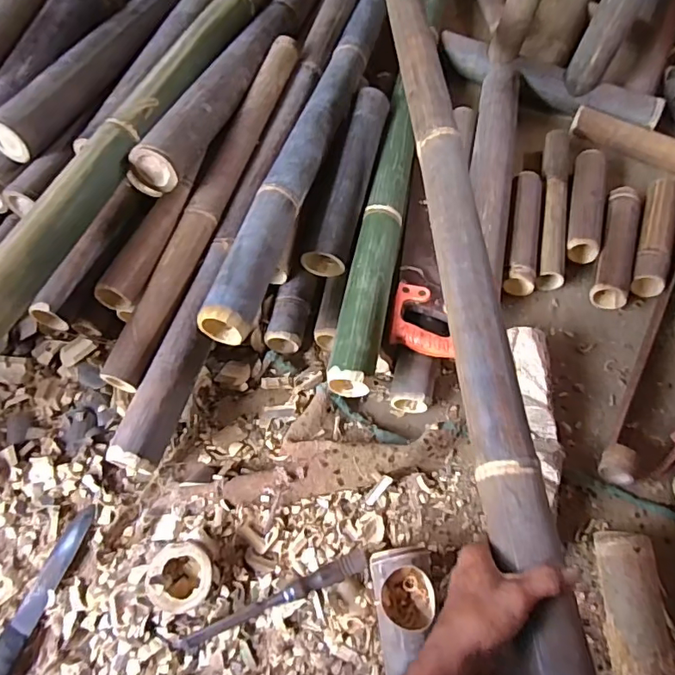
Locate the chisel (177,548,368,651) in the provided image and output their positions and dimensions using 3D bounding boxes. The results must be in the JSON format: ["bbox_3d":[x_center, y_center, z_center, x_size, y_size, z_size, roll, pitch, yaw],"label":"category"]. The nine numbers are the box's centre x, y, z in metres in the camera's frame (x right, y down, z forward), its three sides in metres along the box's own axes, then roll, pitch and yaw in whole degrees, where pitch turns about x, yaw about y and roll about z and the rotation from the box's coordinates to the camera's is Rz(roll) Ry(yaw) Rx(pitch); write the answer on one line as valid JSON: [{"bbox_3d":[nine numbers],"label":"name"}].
[{"bbox_3d":[-0.076,0.322,0.624,0.241,0.032,0.026,-18,64,-13],"label":"chisel"}]

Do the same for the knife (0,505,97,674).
[{"bbox_3d":[-0.377,0.335,0.613,0.035,0.022,0.259,16,62,6],"label":"knife"}]

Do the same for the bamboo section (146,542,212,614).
[{"bbox_3d":[-0.193,0.293,0.620,0.076,0.038,0.076,4,71,-11],"label":"bamboo section"}]

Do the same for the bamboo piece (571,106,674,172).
[{"bbox_3d":[0.610,-0.408,1.043,0.252,0.048,0.051,31,64,13],"label":"bamboo piece"}]

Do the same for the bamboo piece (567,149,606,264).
[{"bbox_3d":[0.468,-0.254,0.953,0.058,0.052,0.255,15,61,5],"label":"bamboo piece"}]

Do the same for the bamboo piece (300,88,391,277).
[{"bbox_3d":[0.020,-0.284,0.891,0.073,0.072,0.389,13,61,4],"label":"bamboo piece"}]

